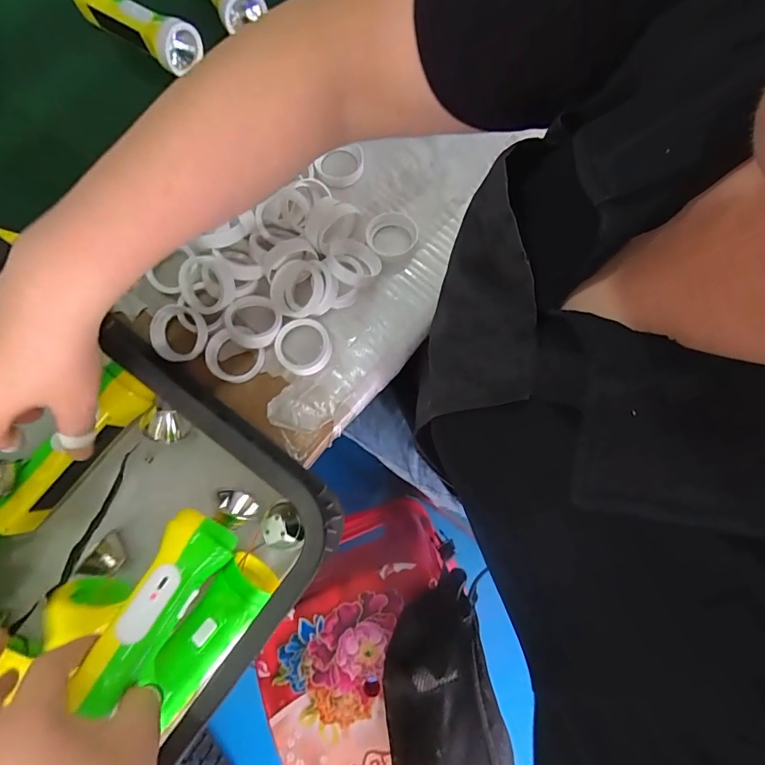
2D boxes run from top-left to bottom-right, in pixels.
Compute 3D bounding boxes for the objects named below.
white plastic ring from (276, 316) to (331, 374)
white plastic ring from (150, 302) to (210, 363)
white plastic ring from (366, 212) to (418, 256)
[{"bbox_3d":[-0.078,-0.035,0.430,0.054,0.015,0.054,0,75,0],"label":"white plastic ring"},{"bbox_3d":[-0.201,-0.049,0.430,0.055,0.013,0.055,0,96,-2],"label":"white plastic ring"},{"bbox_3d":[0.010,-0.157,0.463,0.053,0.013,0.053,0,75,0],"label":"white plastic ring"}]

